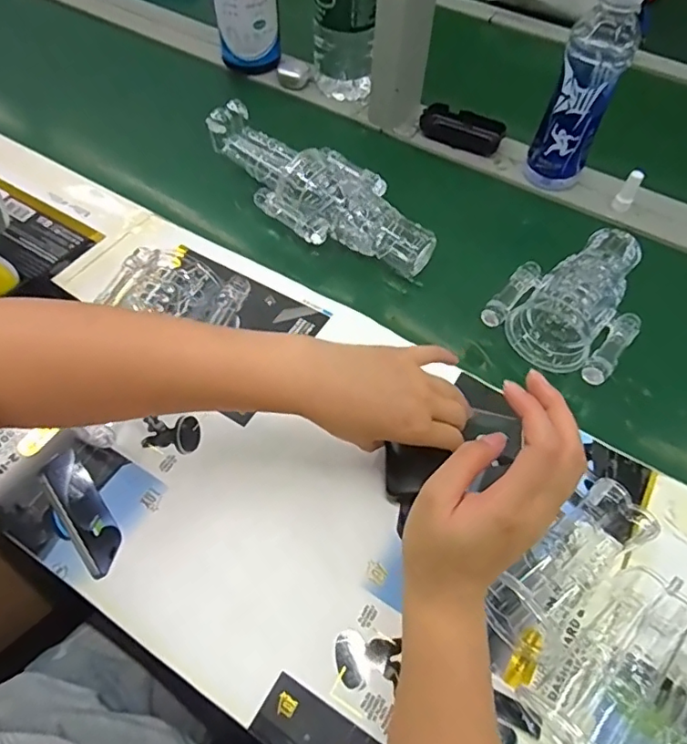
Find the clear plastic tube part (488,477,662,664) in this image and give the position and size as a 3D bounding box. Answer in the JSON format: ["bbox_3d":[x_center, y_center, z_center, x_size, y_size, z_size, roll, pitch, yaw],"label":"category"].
[{"bbox_3d":[0.168,0.145,0.404,0.136,0.049,0.060,-35,65,-22],"label":"clear plastic tube part"}]

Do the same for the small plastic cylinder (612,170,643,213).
[{"bbox_3d":[0.342,-0.216,0.652,0.019,0.053,0.018,27,60,15],"label":"small plastic cylinder"}]

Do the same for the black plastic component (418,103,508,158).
[{"bbox_3d":[0.162,-0.326,0.731,0.110,0.032,0.047,33,62,18],"label":"black plastic component"}]

